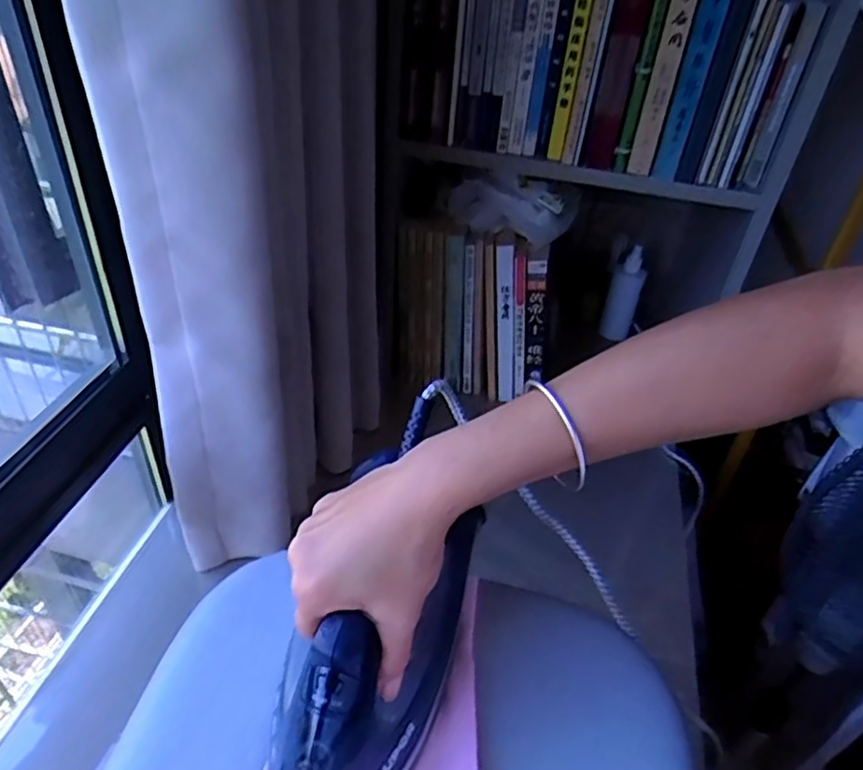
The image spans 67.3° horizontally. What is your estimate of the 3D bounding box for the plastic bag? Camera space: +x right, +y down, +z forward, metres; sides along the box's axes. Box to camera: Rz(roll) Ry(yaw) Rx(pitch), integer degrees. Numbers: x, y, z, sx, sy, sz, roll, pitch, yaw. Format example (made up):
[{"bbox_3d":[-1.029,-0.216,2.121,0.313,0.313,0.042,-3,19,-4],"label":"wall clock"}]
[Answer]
[{"bbox_3d":[0.102,-0.223,0.822,0.164,0.085,0.048,11,39,7],"label":"plastic bag"}]

